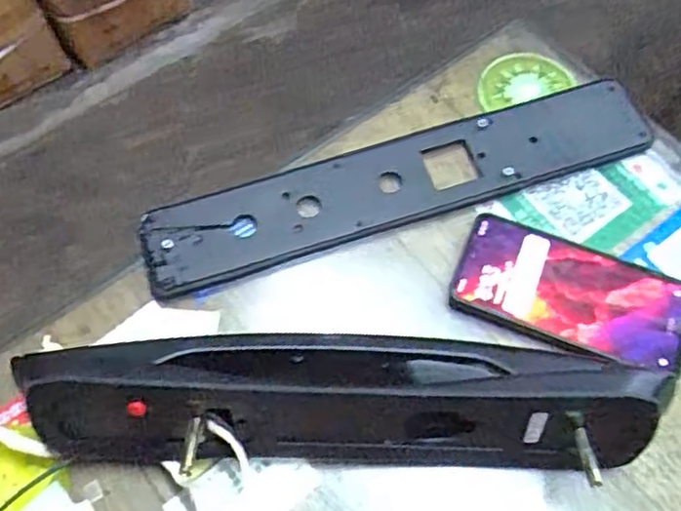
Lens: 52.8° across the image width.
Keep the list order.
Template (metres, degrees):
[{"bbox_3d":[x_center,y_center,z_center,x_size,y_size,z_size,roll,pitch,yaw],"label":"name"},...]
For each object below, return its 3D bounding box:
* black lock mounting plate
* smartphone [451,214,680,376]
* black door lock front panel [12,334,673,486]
[{"bbox_3d":[0.052,-0.060,0.545,0.412,0.011,0.074,-18,65,-10],"label":"black lock mounting plate"},{"bbox_3d":[0.164,0.028,0.486,0.160,0.008,0.081,19,63,8],"label":"smartphone"},{"bbox_3d":[0.007,0.087,0.430,0.381,0.081,0.087,2,63,0],"label":"black door lock front panel"}]

